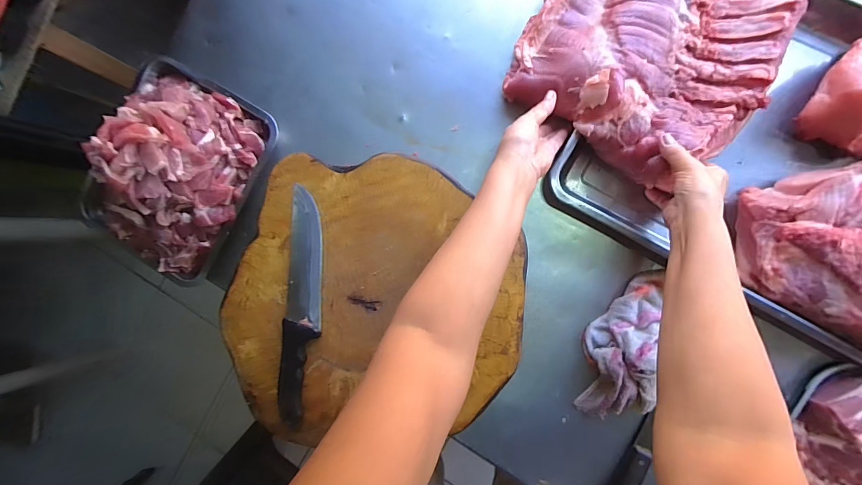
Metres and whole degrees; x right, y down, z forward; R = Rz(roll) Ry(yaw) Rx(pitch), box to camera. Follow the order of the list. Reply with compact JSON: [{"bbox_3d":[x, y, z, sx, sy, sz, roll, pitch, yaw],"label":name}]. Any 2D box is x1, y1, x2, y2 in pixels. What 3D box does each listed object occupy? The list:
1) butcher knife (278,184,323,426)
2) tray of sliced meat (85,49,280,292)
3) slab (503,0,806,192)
[{"bbox_3d":[-0.175,0.086,0.496,0.049,0.015,0.311,5,93,7],"label":"butcher knife"},{"bbox_3d":[-0.411,-0.110,0.546,0.250,0.097,0.301,29,96,5],"label":"tray of sliced meat"},{"bbox_3d":[0.279,-0.242,0.485,0.304,0.072,0.291,31,92,1],"label":"slab"}]

